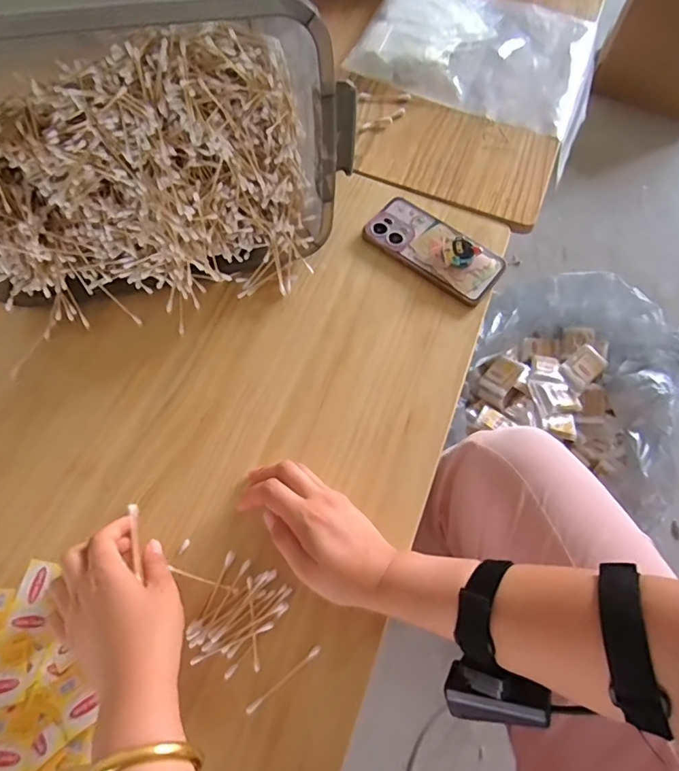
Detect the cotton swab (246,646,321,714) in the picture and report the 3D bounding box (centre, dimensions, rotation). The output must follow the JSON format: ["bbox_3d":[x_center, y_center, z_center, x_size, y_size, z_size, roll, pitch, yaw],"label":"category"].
[{"bbox_3d":[-0.044,0.237,0.392,0.072,0.005,0.006,-36,73,-16],"label":"cotton swab"}]

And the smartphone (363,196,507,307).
[{"bbox_3d":[0.113,-0.166,0.572,0.161,0.021,0.083,37,70,14],"label":"smartphone"}]

